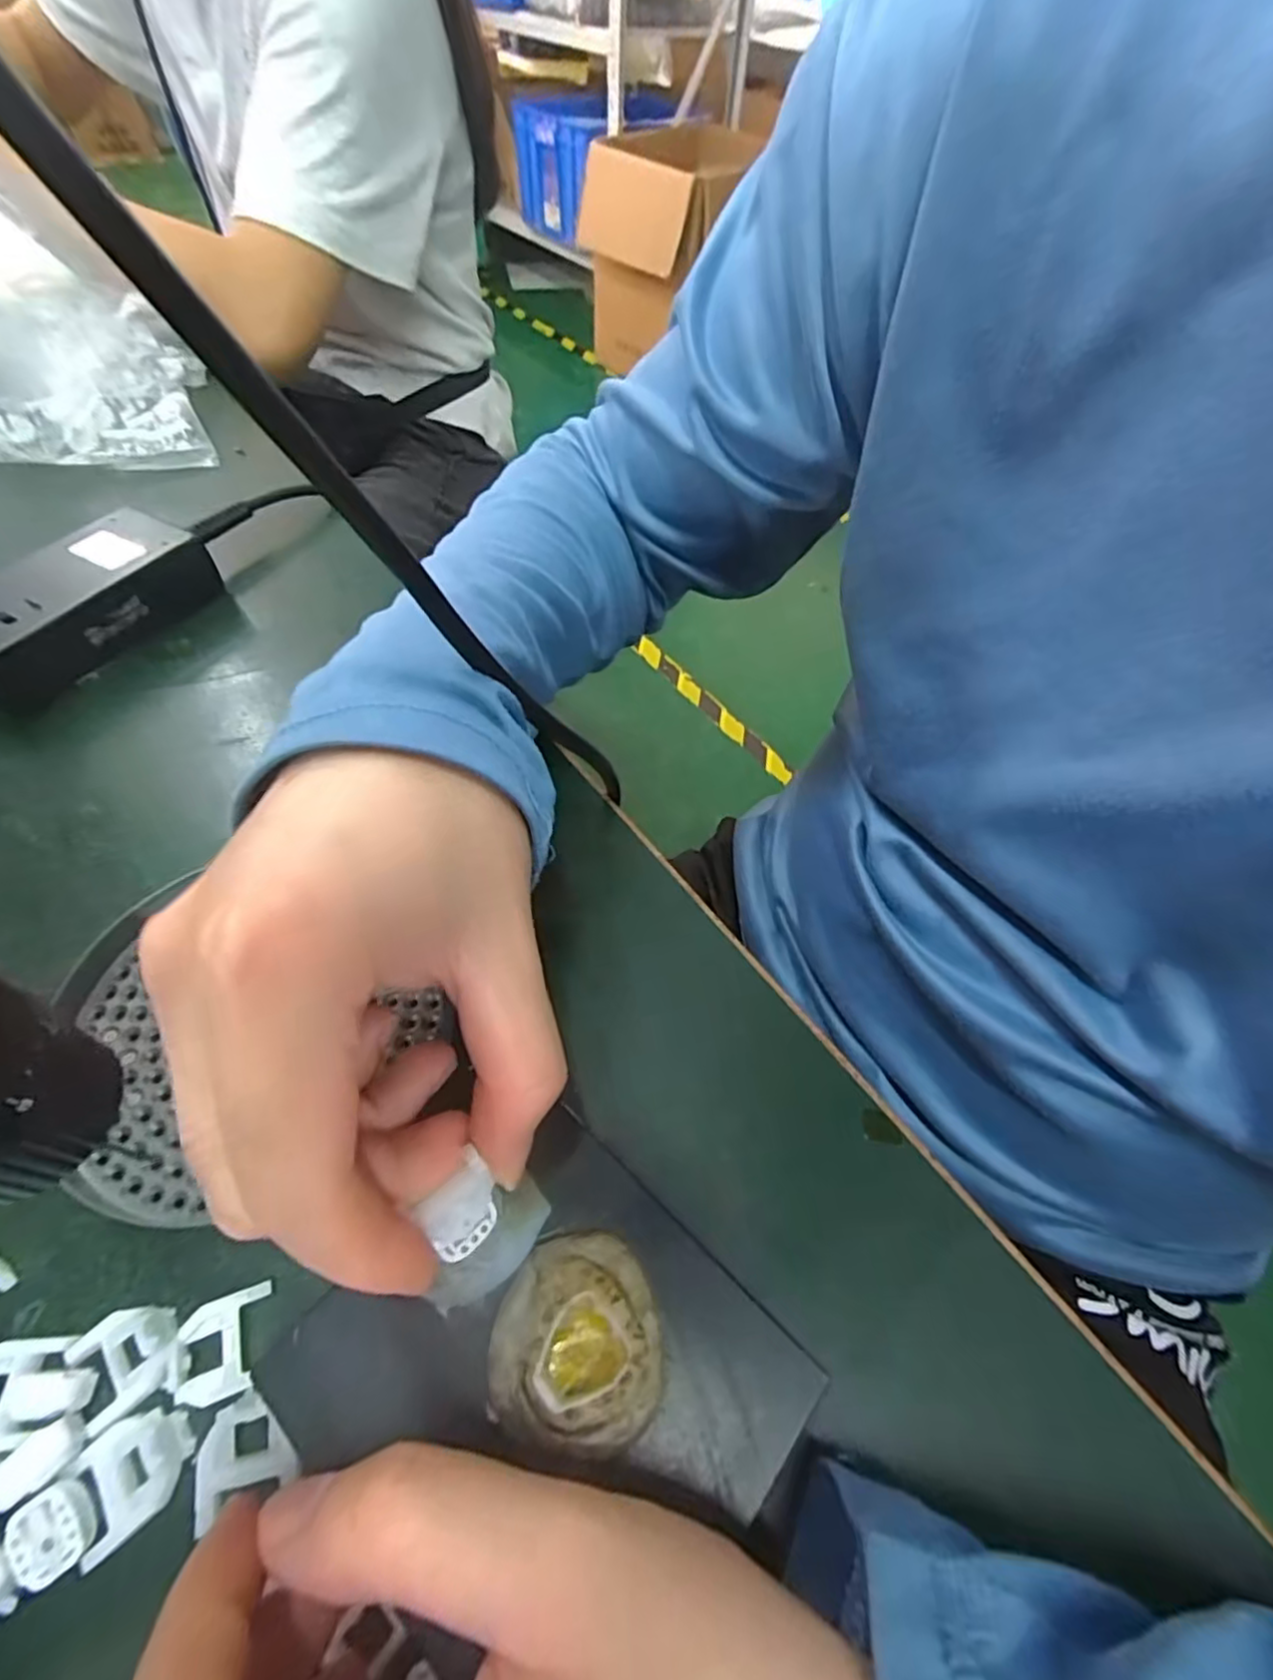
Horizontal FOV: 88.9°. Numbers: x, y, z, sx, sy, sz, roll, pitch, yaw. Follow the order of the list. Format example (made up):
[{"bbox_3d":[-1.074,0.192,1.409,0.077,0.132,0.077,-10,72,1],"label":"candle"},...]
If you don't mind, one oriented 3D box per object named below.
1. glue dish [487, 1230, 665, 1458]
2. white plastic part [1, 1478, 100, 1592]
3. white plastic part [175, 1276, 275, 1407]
[{"bbox_3d":[-0.015,0.118,0.154,0.040,0.014,0.041,1,57,-2],"label":"glue dish"},{"bbox_3d":[-0.130,0.153,0.144,0.014,0.006,0.016,-31,64,-21],"label":"white plastic part"},{"bbox_3d":[-0.105,0.128,0.165,0.019,0.004,0.023,-7,58,-8],"label":"white plastic part"}]

